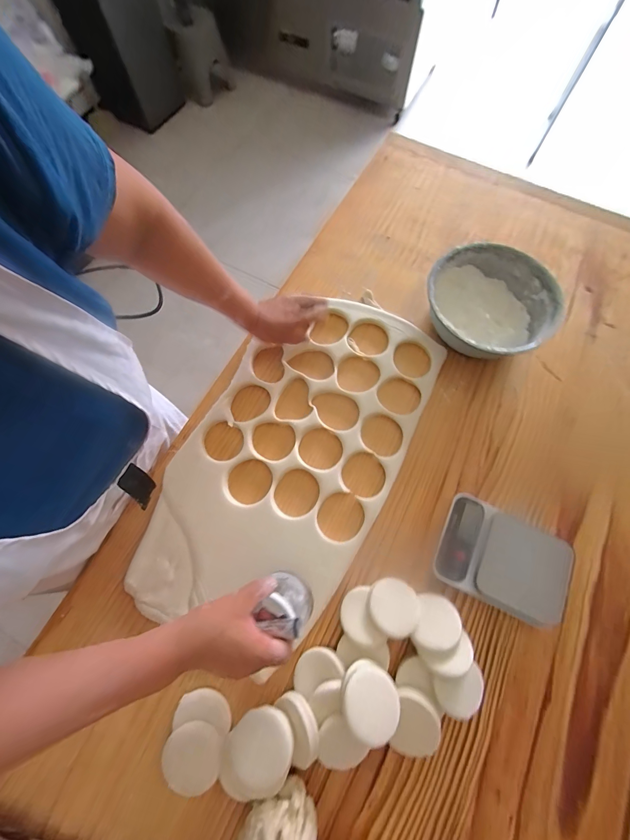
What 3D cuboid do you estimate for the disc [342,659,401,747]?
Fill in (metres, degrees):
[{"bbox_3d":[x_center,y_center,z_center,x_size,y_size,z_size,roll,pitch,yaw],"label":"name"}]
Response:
[{"bbox_3d":[0.067,0.344,0.404,0.071,0.017,0.071,-5,46,5],"label":"disc"}]

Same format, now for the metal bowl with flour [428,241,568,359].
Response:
[{"bbox_3d":[0.305,-0.204,0.593,0.221,0.077,0.210,0,71,-1],"label":"metal bowl with flour"}]

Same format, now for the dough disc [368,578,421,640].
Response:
[{"bbox_3d":[0.109,0.258,0.454,0.067,0.005,0.069,-2,52,2],"label":"dough disc"}]

